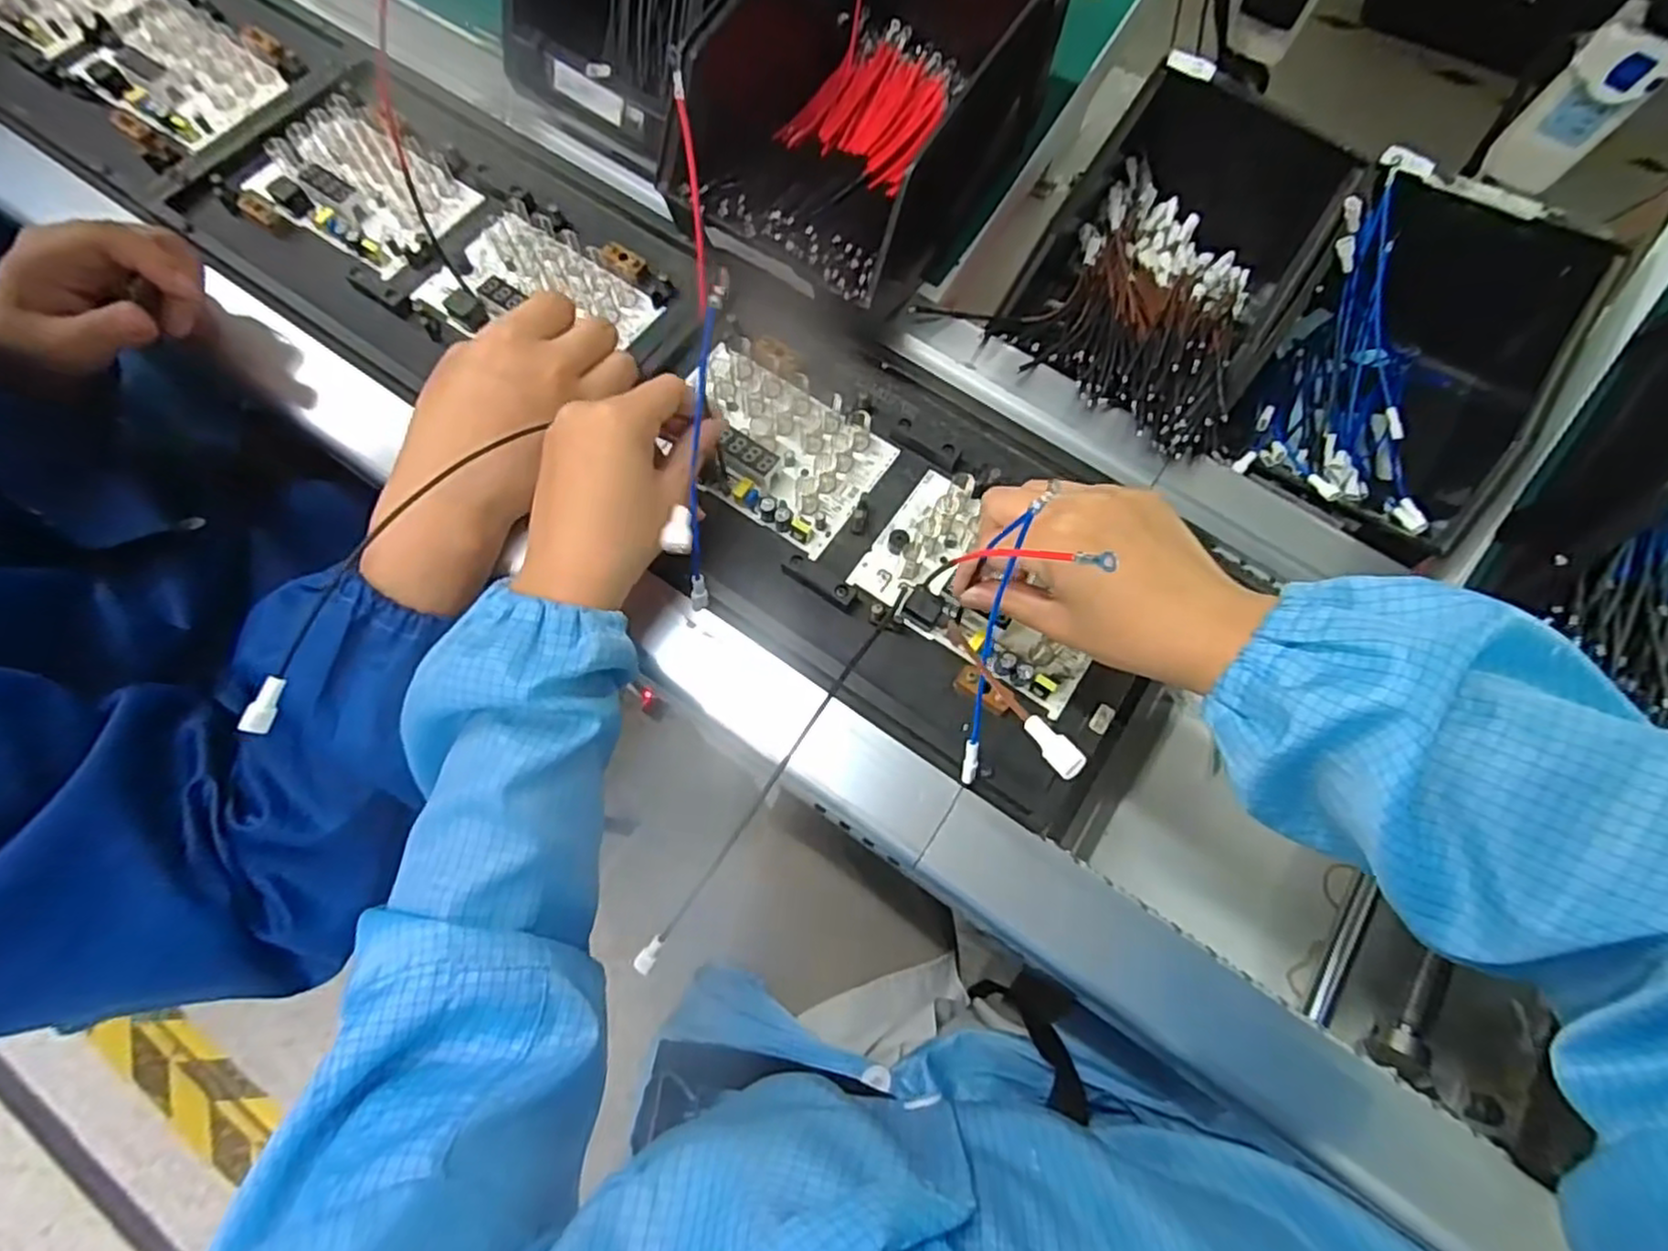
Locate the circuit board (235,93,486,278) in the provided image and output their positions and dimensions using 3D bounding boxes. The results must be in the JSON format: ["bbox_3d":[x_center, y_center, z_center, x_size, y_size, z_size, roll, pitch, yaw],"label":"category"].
[{"bbox_3d":[-0.322,-0.297,0.491,0.133,0.022,0.088,31,71,10],"label":"circuit board"}]

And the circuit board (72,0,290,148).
[{"bbox_3d":[-0.472,-0.399,0.521,0.133,0.015,0.093,34,71,11],"label":"circuit board"}]

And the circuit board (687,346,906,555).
[{"bbox_3d":[-0.038,-0.111,0.428,0.132,0.019,0.086,35,72,11],"label":"circuit board"}]

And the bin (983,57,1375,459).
[{"bbox_3d":[0.228,-0.249,0.504,0.166,0.107,0.306,32,71,10],"label":"bin"}]

